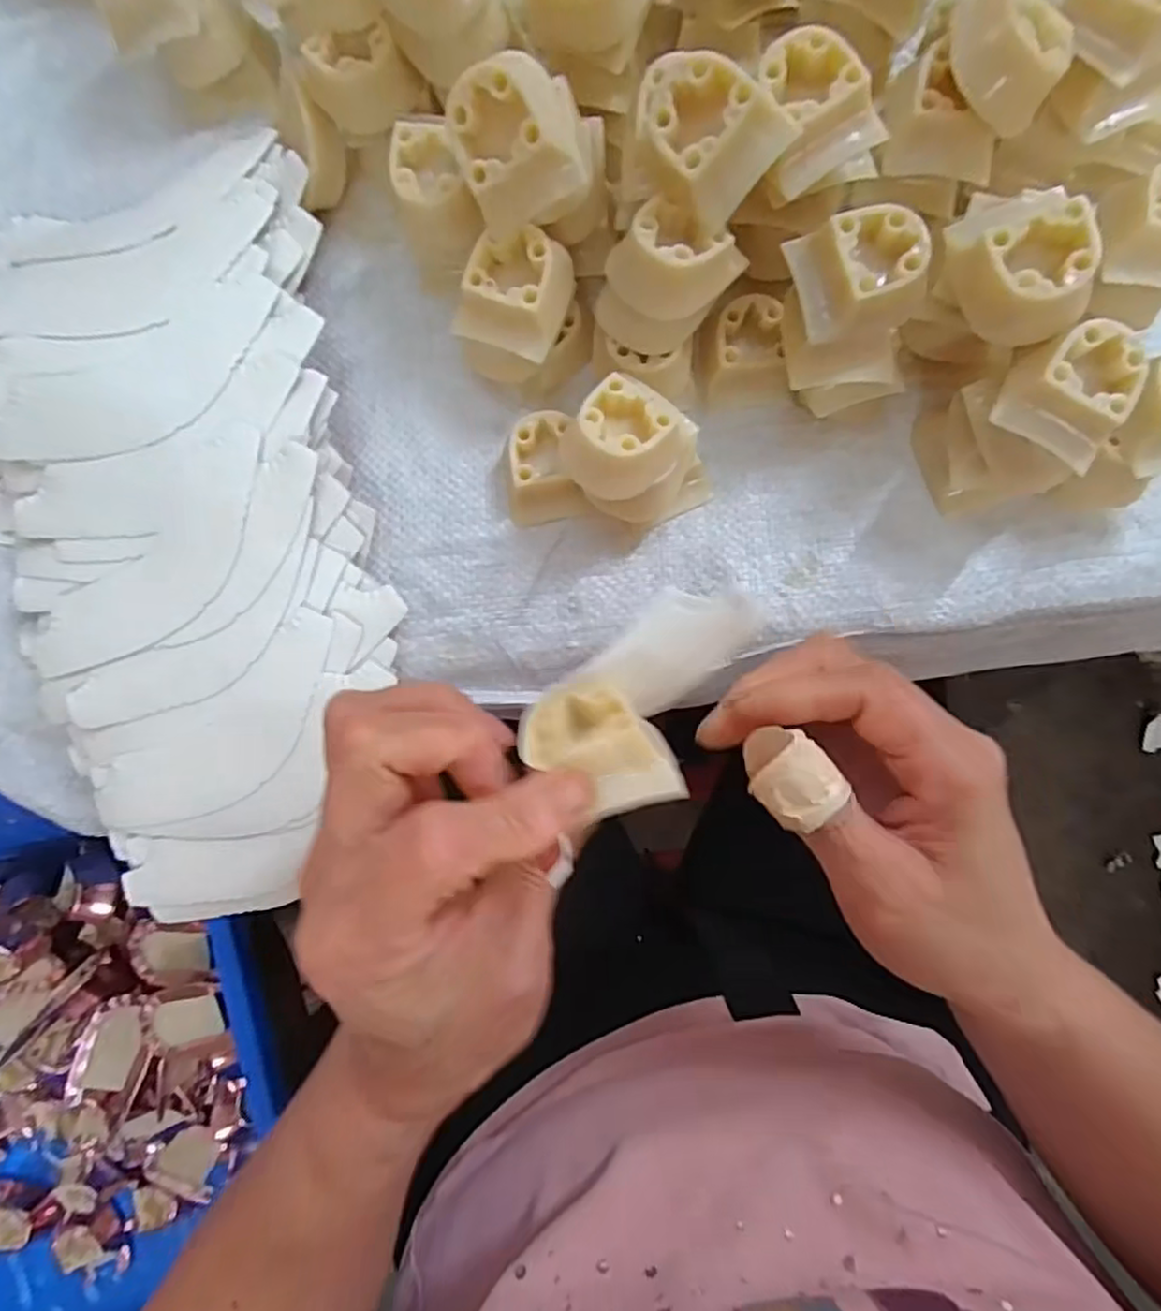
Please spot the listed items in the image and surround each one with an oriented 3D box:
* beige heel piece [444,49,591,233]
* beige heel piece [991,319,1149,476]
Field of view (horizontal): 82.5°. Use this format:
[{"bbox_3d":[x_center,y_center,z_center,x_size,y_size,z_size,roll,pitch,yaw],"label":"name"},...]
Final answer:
[{"bbox_3d":[-0.022,-0.175,0.221,0.039,0.040,0.032,-22,61,15],"label":"beige heel piece"},{"bbox_3d":[0.165,-0.090,0.221,0.036,0.017,0.036,33,85,3],"label":"beige heel piece"}]

